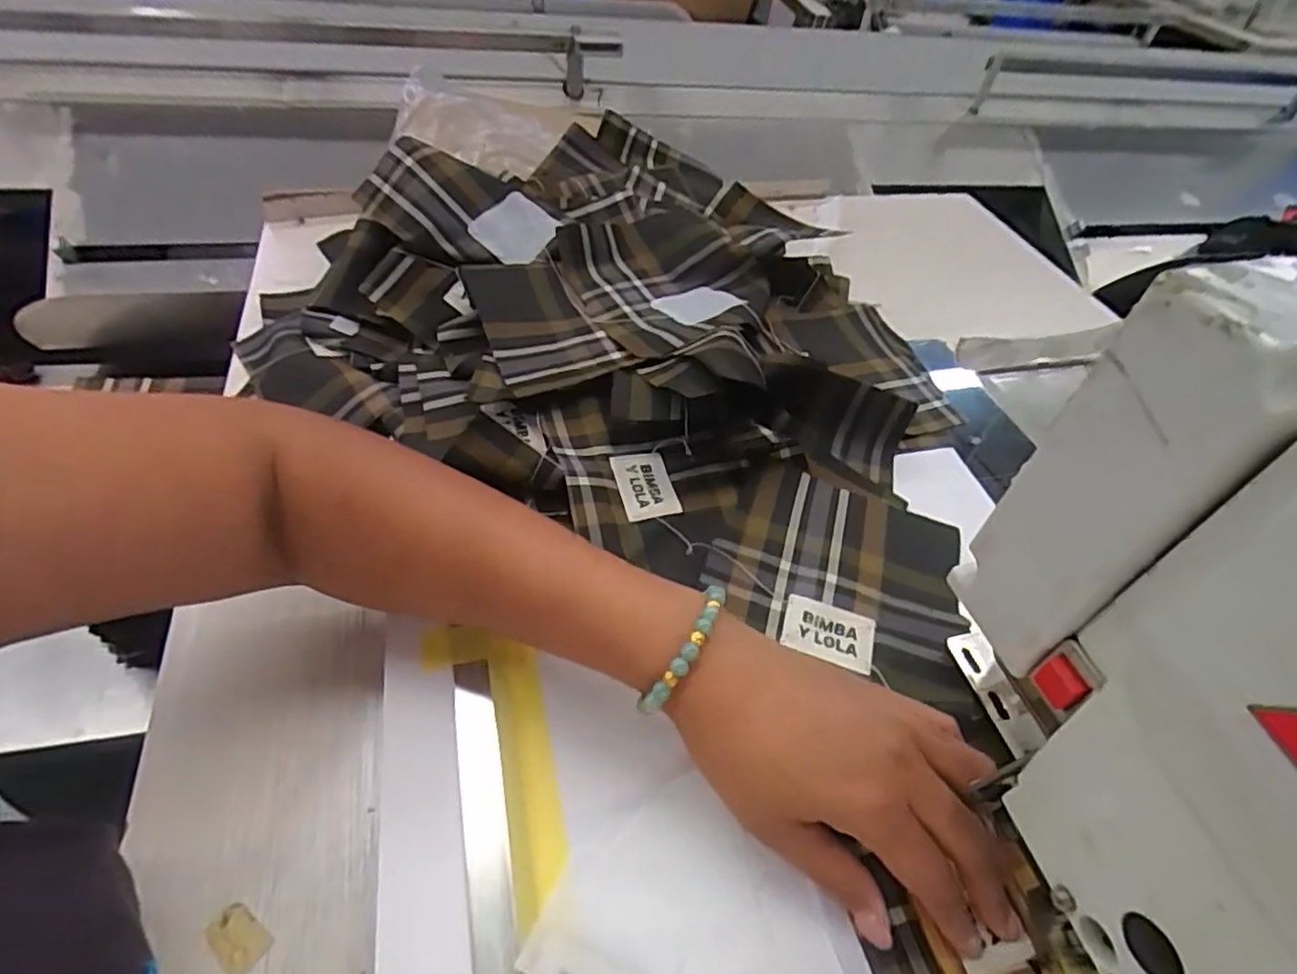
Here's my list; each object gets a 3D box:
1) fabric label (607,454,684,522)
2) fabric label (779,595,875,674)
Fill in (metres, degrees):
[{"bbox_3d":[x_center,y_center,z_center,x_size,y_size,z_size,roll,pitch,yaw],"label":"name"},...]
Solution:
[{"bbox_3d":[-0.002,-0.001,0.415,0.037,0.005,0.048,-6,58,-24],"label":"fabric label"},{"bbox_3d":[0.099,0.080,0.367,0.049,0.004,0.031,19,58,4],"label":"fabric label"}]

